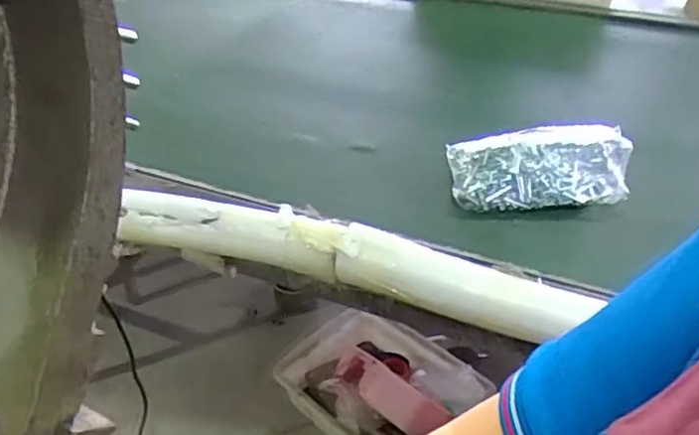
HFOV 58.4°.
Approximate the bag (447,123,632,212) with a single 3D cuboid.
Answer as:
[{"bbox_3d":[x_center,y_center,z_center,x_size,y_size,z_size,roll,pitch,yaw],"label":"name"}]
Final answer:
[{"bbox_3d":[0.287,-0.078,0.944,0.251,0.077,0.133,-2,37,-1],"label":"bag"}]

